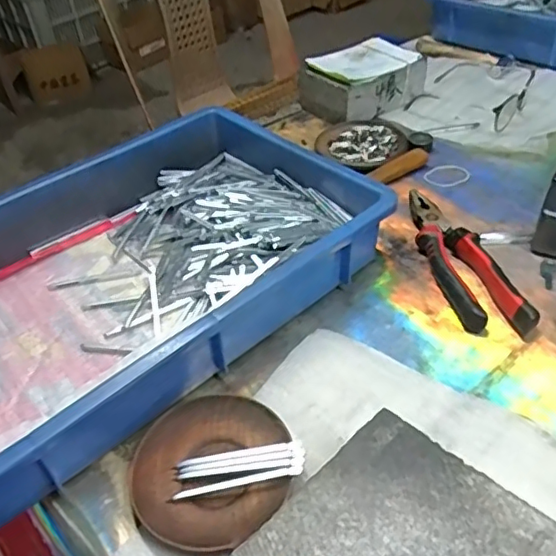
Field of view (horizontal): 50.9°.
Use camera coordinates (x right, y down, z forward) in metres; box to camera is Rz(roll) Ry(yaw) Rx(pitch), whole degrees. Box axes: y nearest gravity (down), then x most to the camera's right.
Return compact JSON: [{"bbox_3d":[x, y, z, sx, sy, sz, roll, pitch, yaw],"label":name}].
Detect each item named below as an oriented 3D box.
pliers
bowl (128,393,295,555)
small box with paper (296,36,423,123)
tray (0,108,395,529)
[{"bbox_3d":[0.171,-0.022,0.570,0.053,0.025,0.211,-12,43,-8],"label":"pliers"},{"bbox_3d":[-0.048,0.134,0.422,0.114,0.015,0.111,-2,42,2],"label":"bowl"},{"bbox_3d":[0.117,-0.275,0.813,0.157,0.063,0.108,-30,48,-26],"label":"small box with paper"},{"bbox_3d":[-0.133,-0.009,0.540,0.436,0.079,0.277,-33,50,-28],"label":"tray"}]

